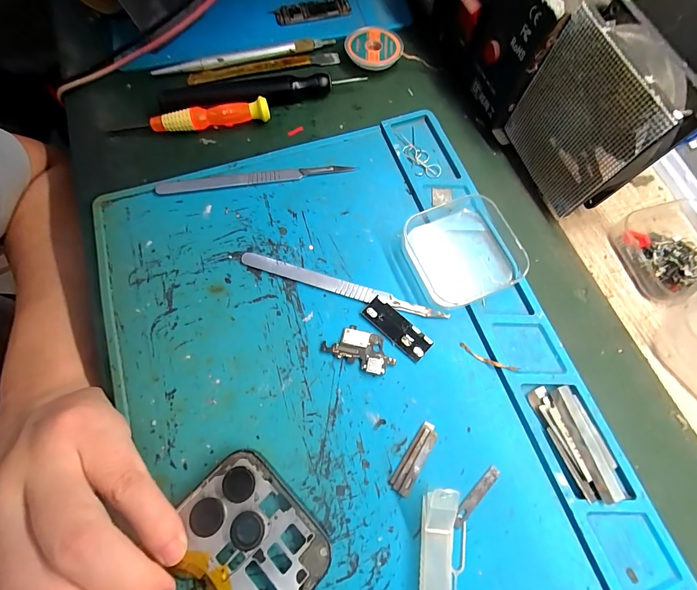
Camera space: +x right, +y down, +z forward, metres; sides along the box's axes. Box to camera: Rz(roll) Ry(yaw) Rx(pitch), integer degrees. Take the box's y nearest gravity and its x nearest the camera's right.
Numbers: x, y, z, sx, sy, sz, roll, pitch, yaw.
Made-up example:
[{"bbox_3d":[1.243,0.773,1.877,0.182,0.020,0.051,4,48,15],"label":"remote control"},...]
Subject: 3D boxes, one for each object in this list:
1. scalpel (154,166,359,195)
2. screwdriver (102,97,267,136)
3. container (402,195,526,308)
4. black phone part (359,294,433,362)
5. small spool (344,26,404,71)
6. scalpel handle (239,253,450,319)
[{"bbox_3d":[-0.064,-0.081,0.233,0.133,0.004,0.010,-8,71,-3],"label":"scalpel"},{"bbox_3d":[-0.114,-0.126,0.245,0.112,0.015,0.011,-11,71,-4],"label":"screwdriver"},{"bbox_3d":[0.071,-0.029,0.210,0.064,0.015,0.062,-22,72,-8],"label":"container"},{"bbox_3d":[0.028,0.020,0.200,0.044,0.004,0.016,42,75,13],"label":"black phone part"},{"bbox_3d":[0.021,-0.196,0.270,0.045,0.015,0.045,0,70,0],"label":"small spool"},{"bbox_3d":[-0.004,-0.005,0.208,0.130,0.004,0.009,17,71,6],"label":"scalpel handle"}]

